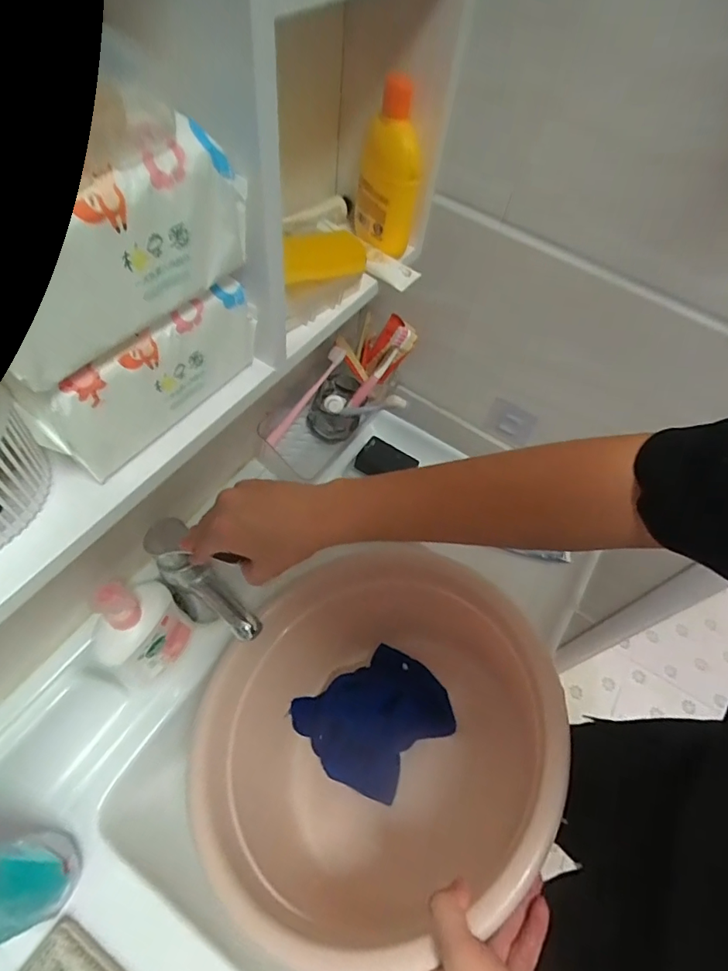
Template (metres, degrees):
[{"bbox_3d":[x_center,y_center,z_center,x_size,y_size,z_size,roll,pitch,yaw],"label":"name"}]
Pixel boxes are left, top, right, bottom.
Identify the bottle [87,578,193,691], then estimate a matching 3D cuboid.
[{"bbox_3d":[-0.240,0.158,0.544,0.046,0.186,0.095,27,59,14],"label":"bottle"}]

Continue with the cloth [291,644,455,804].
[{"bbox_3d":[0.012,0.266,0.581,0.151,0.066,0.142,-34,64,-23],"label":"cloth"}]

